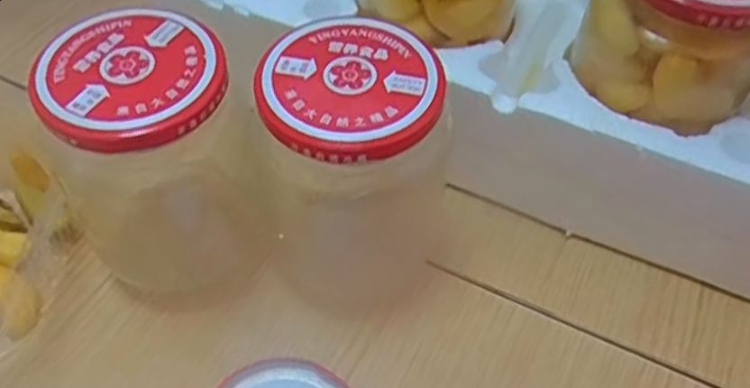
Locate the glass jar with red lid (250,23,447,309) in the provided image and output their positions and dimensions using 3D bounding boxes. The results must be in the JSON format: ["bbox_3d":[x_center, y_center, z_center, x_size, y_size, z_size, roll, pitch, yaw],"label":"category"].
[{"bbox_3d":[-0.009,-0.004,0.305,0.072,0.122,0.071,2,52,-2],"label":"glass jar with red lid"}]

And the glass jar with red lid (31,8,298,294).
[{"bbox_3d":[-0.090,-0.006,0.306,0.078,0.122,0.075,2,52,-2],"label":"glass jar with red lid"}]

